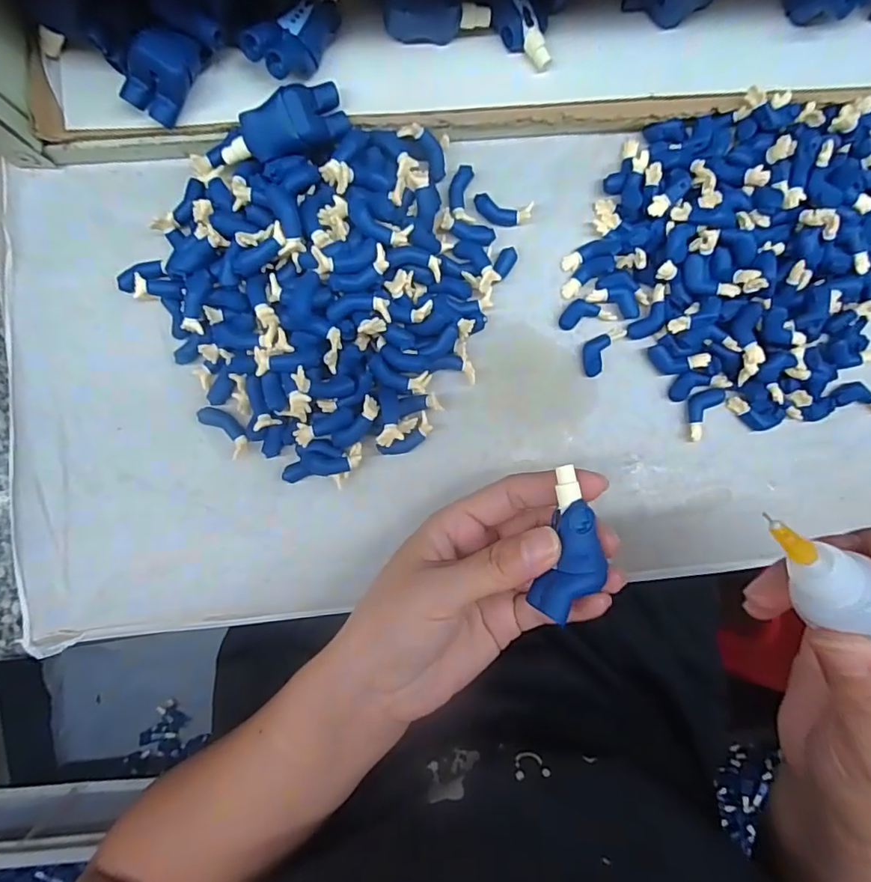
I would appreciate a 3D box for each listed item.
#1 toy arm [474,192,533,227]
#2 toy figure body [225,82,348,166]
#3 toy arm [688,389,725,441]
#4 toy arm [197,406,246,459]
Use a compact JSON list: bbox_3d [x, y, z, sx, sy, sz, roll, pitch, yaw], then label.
[{"bbox_3d":[0.033,-0.114,0.260,0.028,0.005,0.012,12,94,-4],"label":"toy arm"},{"bbox_3d":[-0.067,-0.137,0.232,0.057,0.020,0.023,-25,96,-1],"label":"toy figure body"},{"bbox_3d":[0.134,-0.015,0.266,0.013,0.007,0.028,31,92,-5],"label":"toy arm"},{"bbox_3d":[-0.102,-0.006,0.253,0.012,0.006,0.028,-44,96,1],"label":"toy arm"}]

